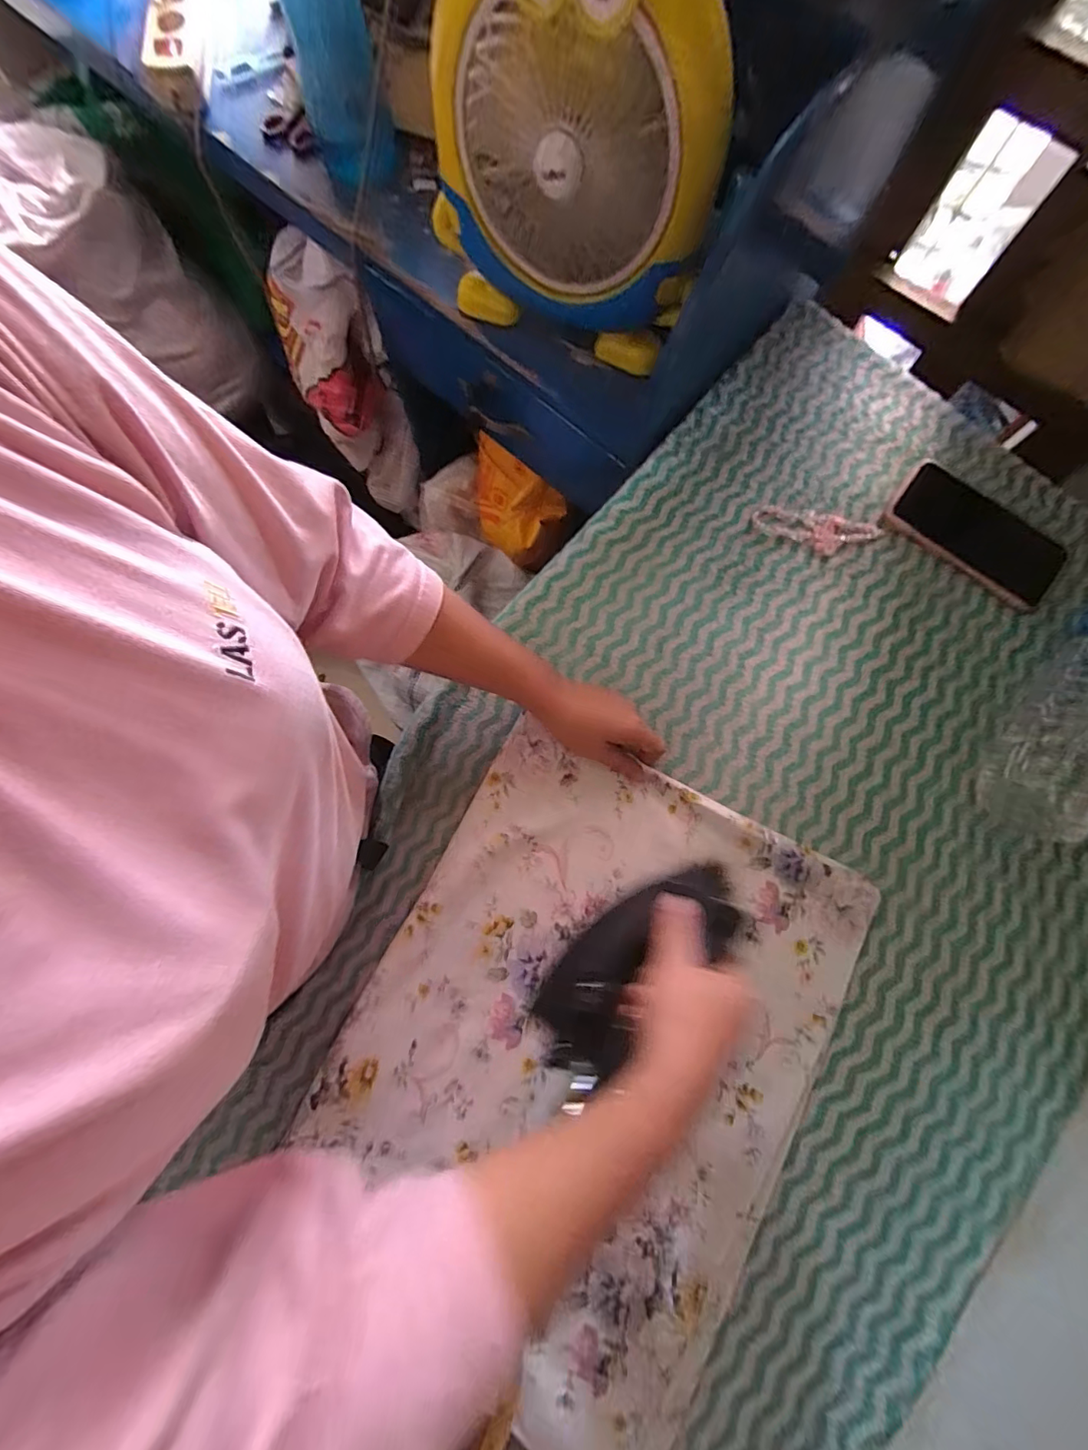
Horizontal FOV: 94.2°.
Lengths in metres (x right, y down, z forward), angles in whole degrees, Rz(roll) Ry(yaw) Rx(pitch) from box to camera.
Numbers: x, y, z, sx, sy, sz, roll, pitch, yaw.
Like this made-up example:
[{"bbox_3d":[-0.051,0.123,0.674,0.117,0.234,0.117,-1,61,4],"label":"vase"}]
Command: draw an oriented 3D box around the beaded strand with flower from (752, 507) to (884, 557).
[{"bbox_3d":[0.266,-0.189,0.495,0.122,0.004,0.041,10,79,4],"label":"beaded strand with flower"}]

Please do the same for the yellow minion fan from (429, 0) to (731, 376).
[{"bbox_3d":[0.022,-0.477,0.420,0.235,0.268,0.090,17,79,5],"label":"yellow minion fan"}]

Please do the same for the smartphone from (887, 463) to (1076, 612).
[{"bbox_3d":[0.424,-0.189,0.493,0.165,0.013,0.087,36,81,8],"label":"smartphone"}]

